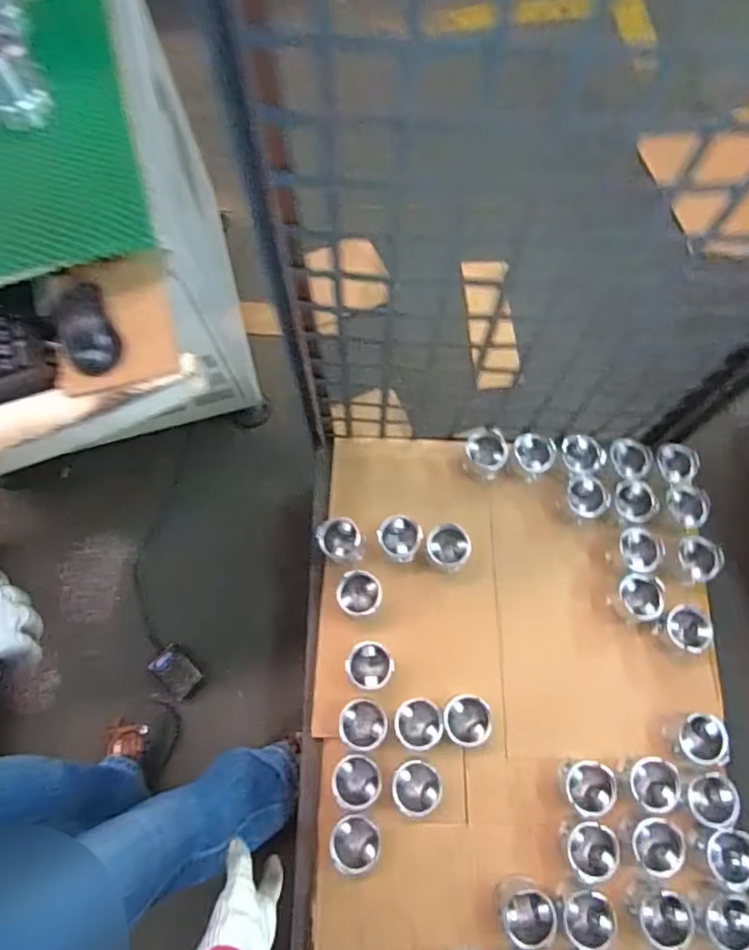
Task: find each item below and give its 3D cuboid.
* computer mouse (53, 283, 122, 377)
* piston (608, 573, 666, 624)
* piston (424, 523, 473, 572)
[{"bbox_3d":[-0.334,-0.171,0.655,0.058,0.032,0.114,-24,72,-7],"label":"computer mouse"},{"bbox_3d":[0.458,0.219,0.995,0.077,0.055,0.076,0,70,1],"label":"piston"},{"bbox_3d":[0.133,0.134,1.046,0.077,0.077,0.078,0,70,1],"label":"piston"}]

